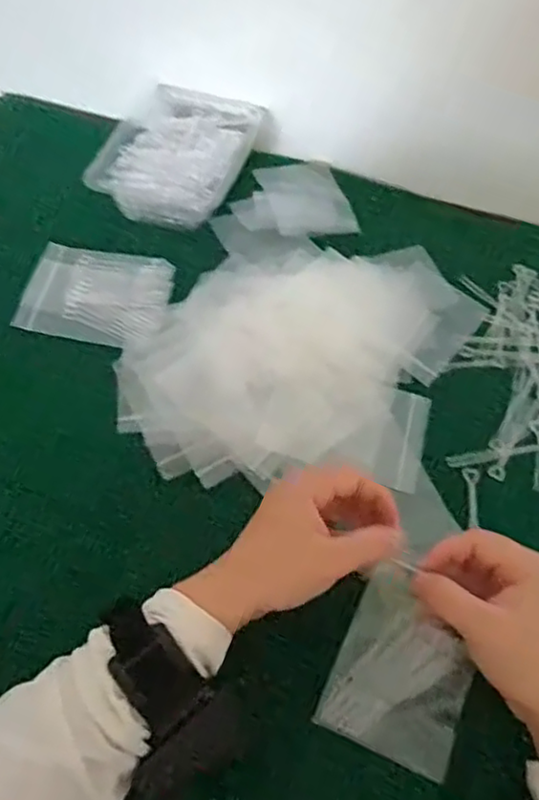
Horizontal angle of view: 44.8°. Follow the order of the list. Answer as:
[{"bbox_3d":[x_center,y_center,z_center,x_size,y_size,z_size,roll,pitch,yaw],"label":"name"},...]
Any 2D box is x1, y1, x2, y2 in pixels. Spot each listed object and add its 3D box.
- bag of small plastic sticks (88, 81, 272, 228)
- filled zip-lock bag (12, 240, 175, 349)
[{"bbox_3d":[-0.087,-0.246,0.661,0.133,0.040,0.178,17,56,10],"label":"bag of small plastic sticks"},{"bbox_3d":[-0.152,-0.096,0.583,0.120,0.013,0.111,6,55,3],"label":"filled zip-lock bag"}]

